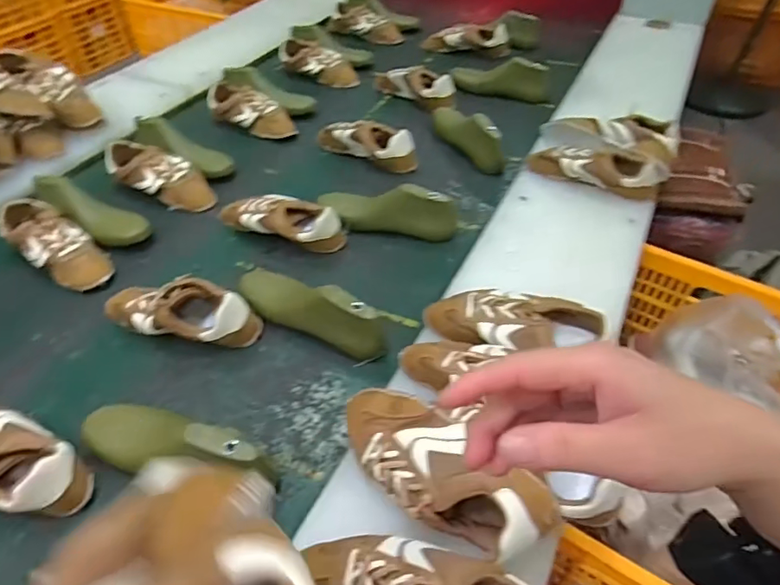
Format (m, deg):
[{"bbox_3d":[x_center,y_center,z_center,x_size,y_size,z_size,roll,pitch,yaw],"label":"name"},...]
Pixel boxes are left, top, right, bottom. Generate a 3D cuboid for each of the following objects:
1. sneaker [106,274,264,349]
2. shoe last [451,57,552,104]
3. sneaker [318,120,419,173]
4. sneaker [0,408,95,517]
[{"bbox_3d":[-0.322,0.027,0.797,0.253,0.081,0.090,10,48,11],"label":"sneaker"},{"bbox_3d":[0.271,-0.526,1.297,0.245,0.072,0.076,11,48,11],"label":"shoe last"},{"bbox_3d":[-0.060,-0.316,1.126,0.250,0.079,0.070,18,50,18],"label":"sneaker"},{"bbox_3d":[-0.457,0.198,0.636,0.244,0.077,0.096,22,51,20],"label":"sneaker"}]

